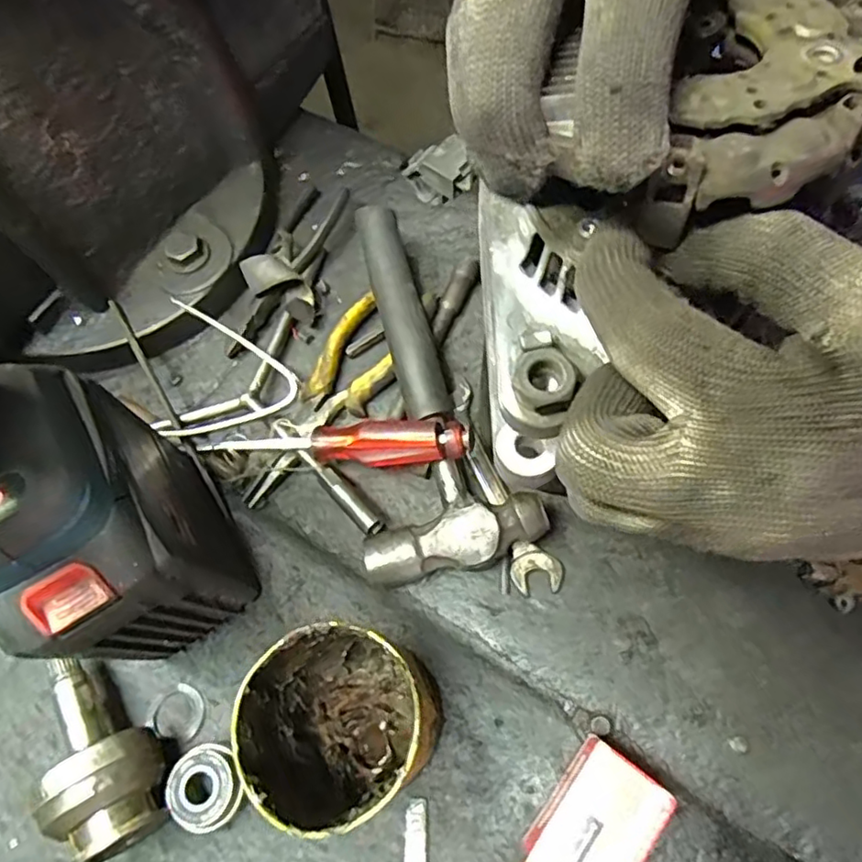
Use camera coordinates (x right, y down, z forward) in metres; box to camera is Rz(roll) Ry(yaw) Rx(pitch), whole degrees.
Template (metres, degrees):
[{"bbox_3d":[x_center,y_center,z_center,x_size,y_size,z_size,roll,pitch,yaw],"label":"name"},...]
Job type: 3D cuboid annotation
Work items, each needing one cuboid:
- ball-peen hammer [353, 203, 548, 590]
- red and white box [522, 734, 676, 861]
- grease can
[{"bbox_3d":[-0.021,-0.013,0.378,0.104,0.048,0.220,-24,65,-6],"label":"ball-peen hammer"},{"bbox_3d":[0.070,0.197,0.290,0.043,0.043,0.095,33,73,18],"label":"red and white box"},{"bbox_3d":[-0.037,0.134,0.289,0.074,0.115,0.071,-2,65,5],"label":"grease can"}]

